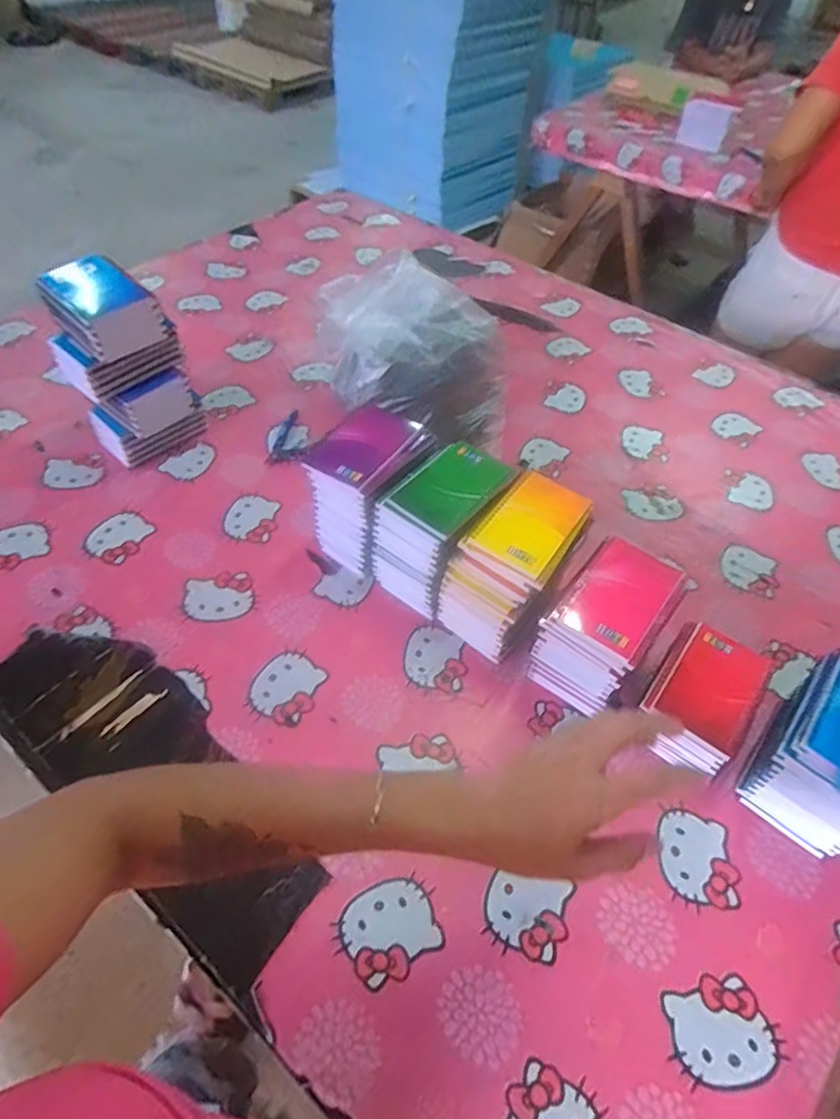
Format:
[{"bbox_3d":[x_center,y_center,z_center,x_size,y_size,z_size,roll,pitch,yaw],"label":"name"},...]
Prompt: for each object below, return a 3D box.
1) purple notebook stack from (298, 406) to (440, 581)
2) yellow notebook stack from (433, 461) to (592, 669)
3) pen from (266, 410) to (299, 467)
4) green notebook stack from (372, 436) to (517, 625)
[{"bbox_3d":[-0.063,-0.081,0.732,0.103,0.151,0.124,29,55,19],"label":"purple notebook stack"},{"bbox_3d":[0.105,0.011,0.677,0.101,0.151,0.152,32,56,21],"label":"yellow notebook stack"},{"bbox_3d":[-0.202,-0.186,0.904,0.016,0.006,0.124,9,51,4],"label":"pen"},{"bbox_3d":[0.026,-0.033,0.706,0.102,0.153,0.142,37,58,24],"label":"green notebook stack"}]

